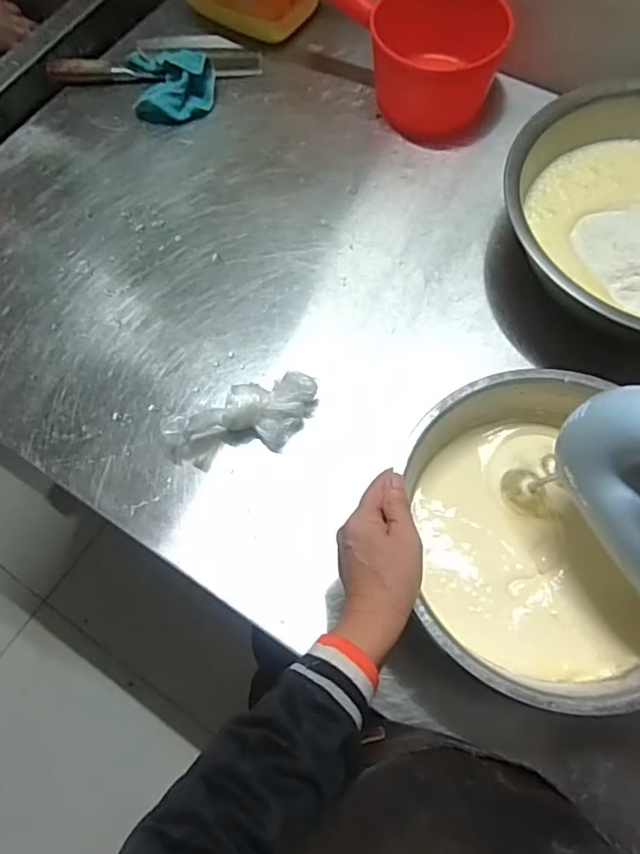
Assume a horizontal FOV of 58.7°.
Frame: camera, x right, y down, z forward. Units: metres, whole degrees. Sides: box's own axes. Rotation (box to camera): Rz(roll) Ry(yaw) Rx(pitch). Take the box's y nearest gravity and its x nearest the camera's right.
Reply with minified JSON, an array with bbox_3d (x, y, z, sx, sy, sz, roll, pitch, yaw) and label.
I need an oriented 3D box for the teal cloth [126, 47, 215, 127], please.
[{"bbox_3d":[-0.206,-0.488,0.799,0.112,0.048,0.122,-12,67,-4],"label":"teal cloth"}]

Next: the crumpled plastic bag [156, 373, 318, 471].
[{"bbox_3d":[-0.078,-0.006,0.594,0.162,0.048,0.058,-22,68,-8],"label":"crumpled plastic bag"}]

